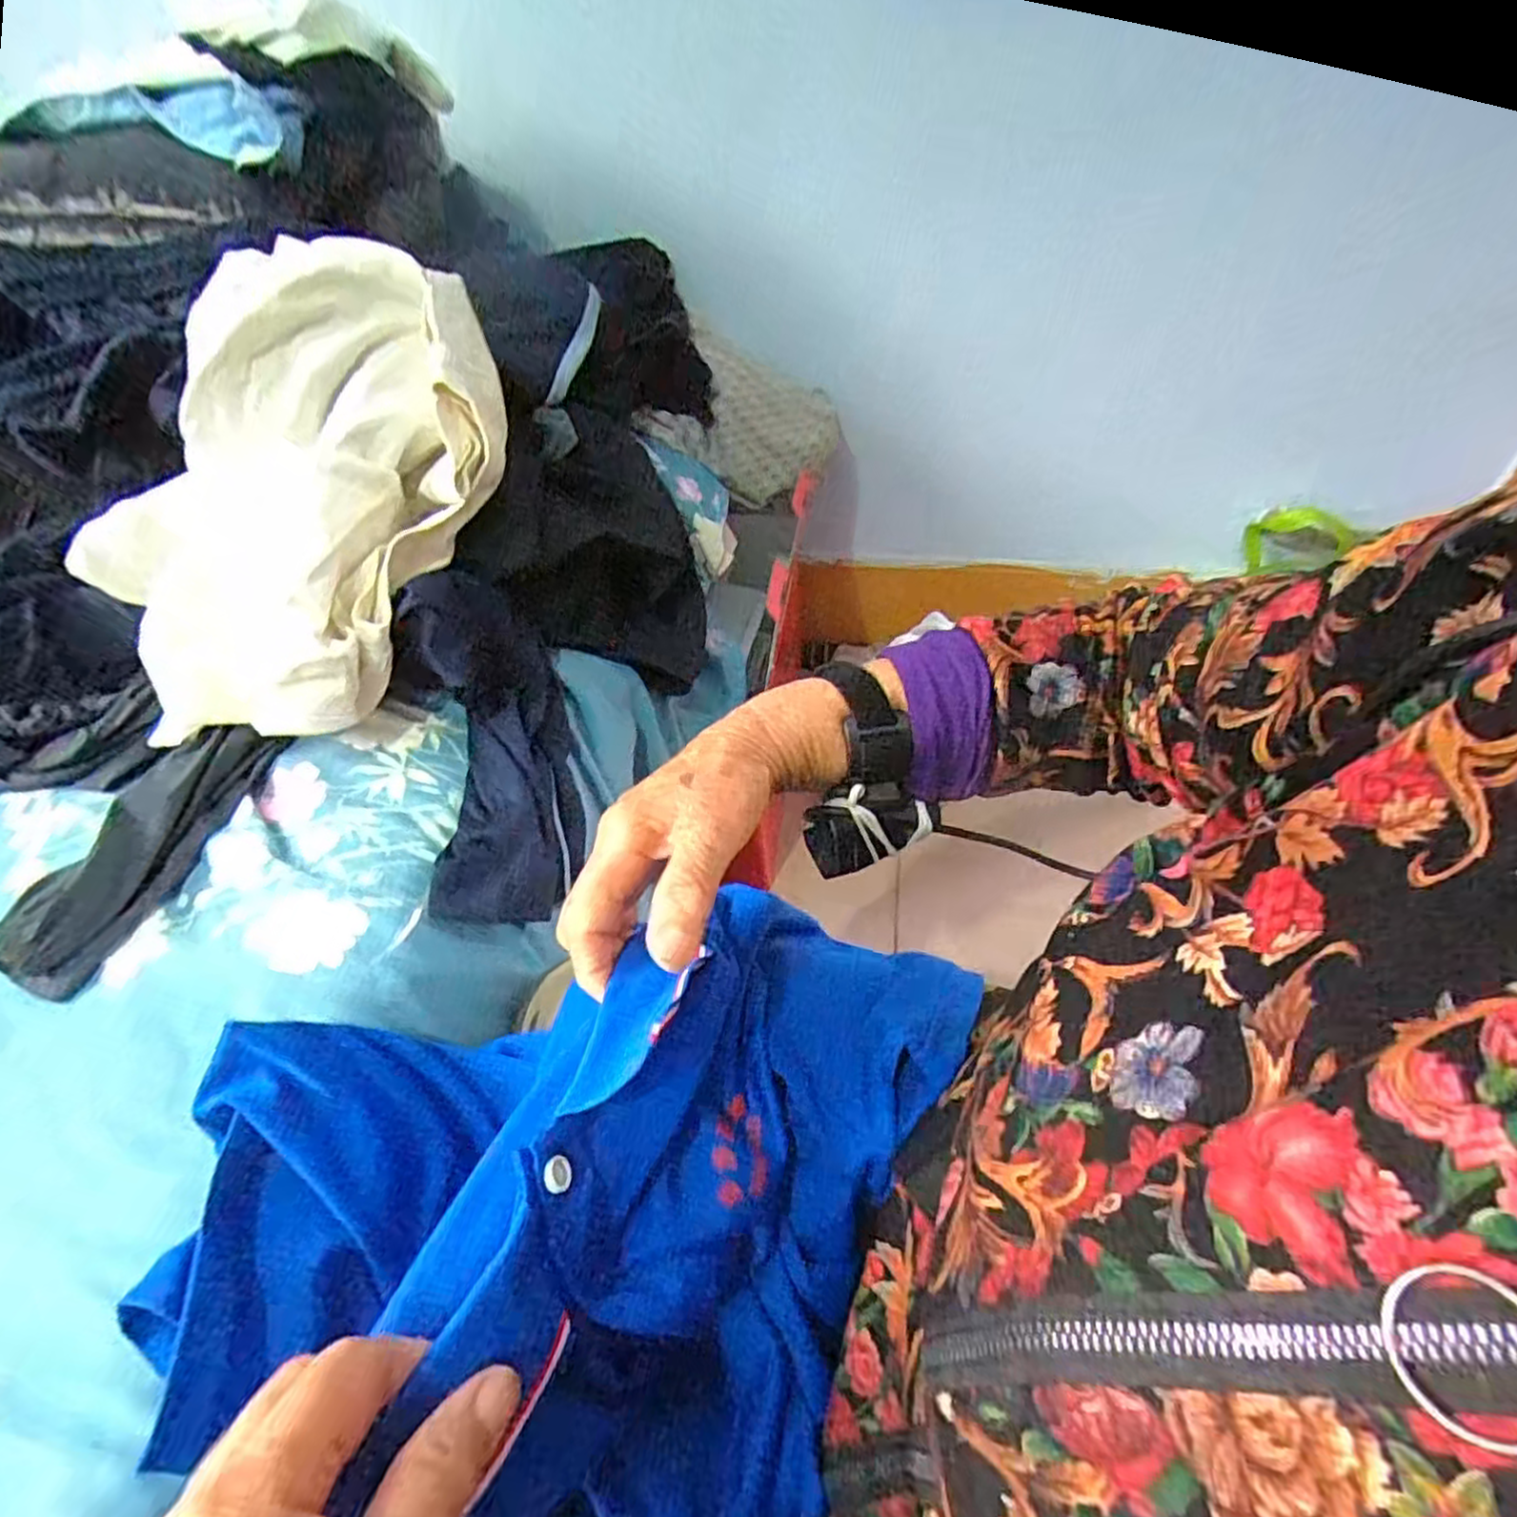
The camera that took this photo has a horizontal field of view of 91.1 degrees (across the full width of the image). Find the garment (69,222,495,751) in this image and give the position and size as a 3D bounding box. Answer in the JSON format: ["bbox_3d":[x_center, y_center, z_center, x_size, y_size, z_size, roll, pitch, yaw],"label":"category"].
[{"bbox_3d":[-0.300,-0.169,0.466,0.187,0.178,0.278,22,56,23],"label":"garment"}]

